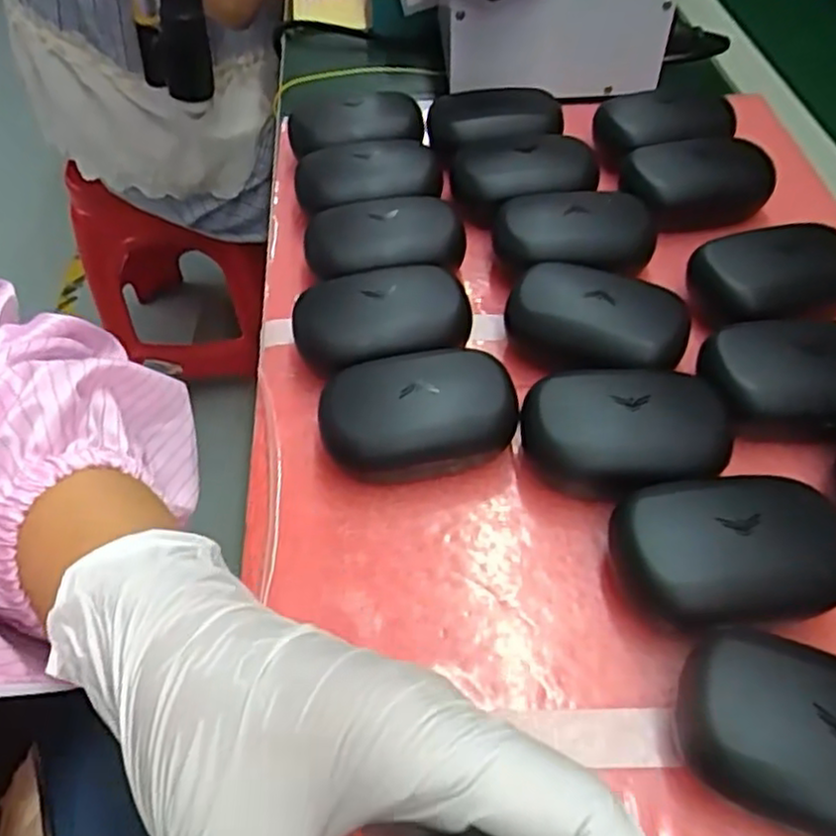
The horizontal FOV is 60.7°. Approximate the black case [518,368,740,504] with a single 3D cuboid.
[{"bbox_3d":[0.092,0.008,0.307,0.091,0.035,0.049,-3,51,-2],"label":"black case"}]

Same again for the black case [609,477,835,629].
[{"bbox_3d":[0.117,0.051,0.273,0.081,0.036,0.057,-6,51,-3],"label":"black case"}]

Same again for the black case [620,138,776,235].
[{"bbox_3d":[0.163,-0.140,0.421,0.077,0.032,0.048,-11,52,-8],"label":"black case"}]

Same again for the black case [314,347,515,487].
[{"bbox_3d":[0.000,-0.001,0.319,0.085,0.035,0.057,-6,51,-2],"label":"black case"}]

